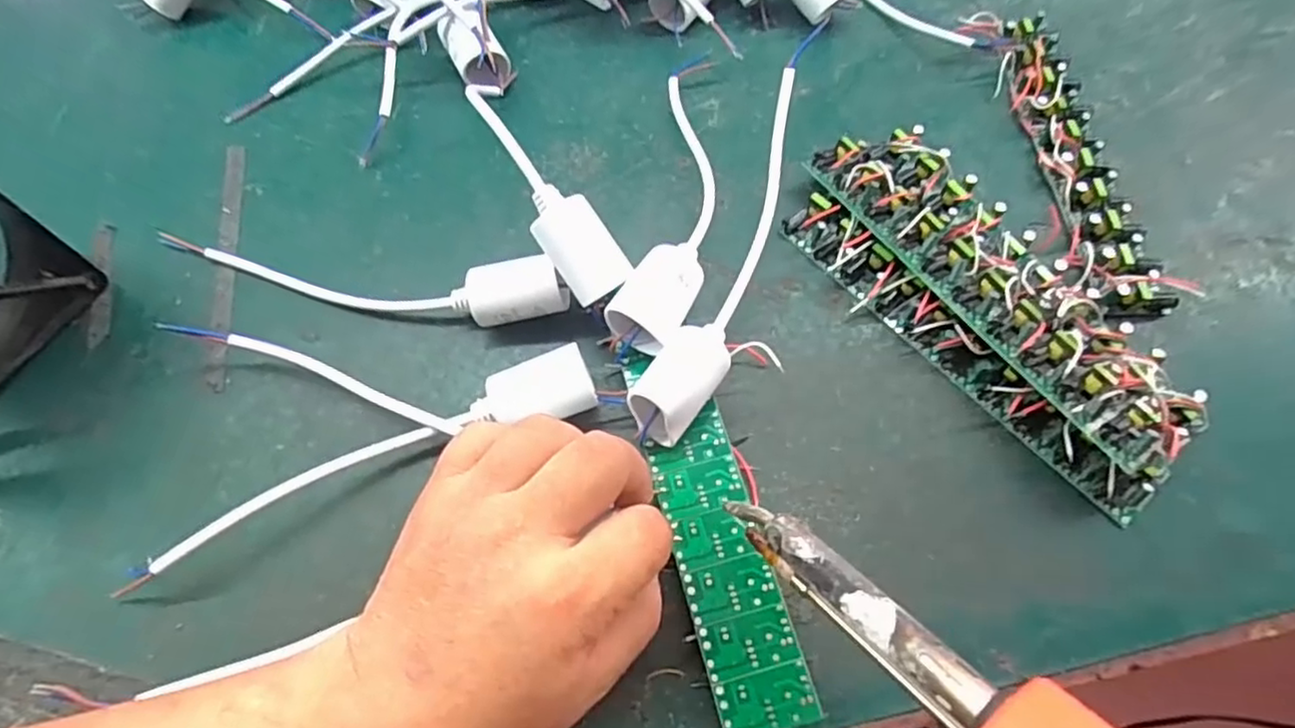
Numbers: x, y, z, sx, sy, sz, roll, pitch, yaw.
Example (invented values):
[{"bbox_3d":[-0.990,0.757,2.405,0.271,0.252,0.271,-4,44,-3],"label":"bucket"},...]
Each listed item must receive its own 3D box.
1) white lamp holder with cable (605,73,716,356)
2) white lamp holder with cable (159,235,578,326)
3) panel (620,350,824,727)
[{"bbox_3d":[0.014,-0.086,0.339,0.042,0.038,0.187,10,66,4],"label":"white lamp holder with cable"},{"bbox_3d":[-0.141,-0.042,0.321,0.207,0.030,0.028,7,65,3],"label":"white lamp holder with cable"},{"bbox_3d":[0.026,0.063,0.273,0.035,0.004,0.157,-14,65,-7],"label":"panel"}]

